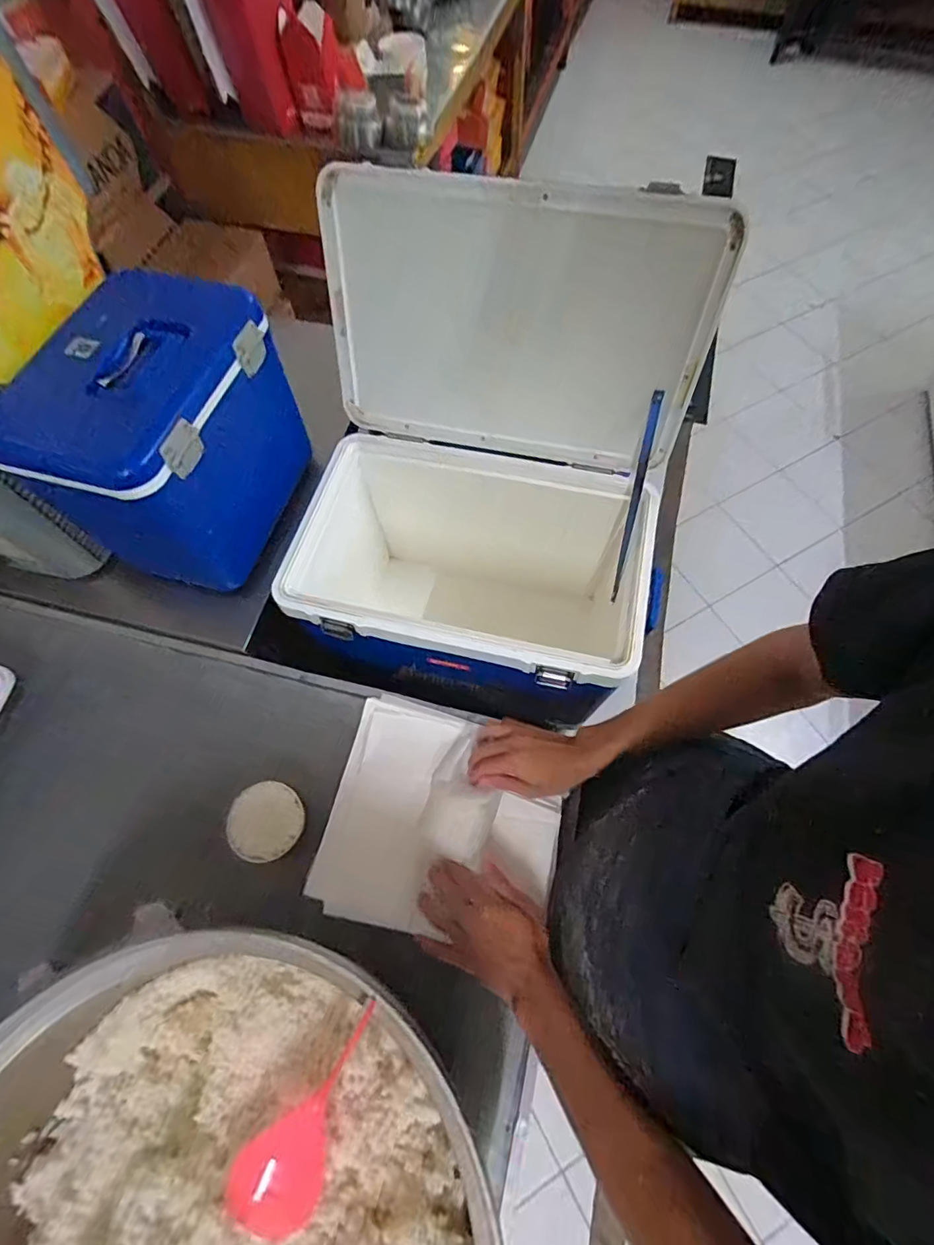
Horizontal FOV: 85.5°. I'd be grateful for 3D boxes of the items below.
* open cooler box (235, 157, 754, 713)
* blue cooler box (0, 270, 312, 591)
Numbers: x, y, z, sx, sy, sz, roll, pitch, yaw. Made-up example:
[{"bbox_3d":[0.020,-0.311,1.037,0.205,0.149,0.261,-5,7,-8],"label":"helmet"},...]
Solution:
[{"bbox_3d":[0.025,-0.149,0.782,0.493,0.700,0.458,13,67,6],"label":"open cooler box"},{"bbox_3d":[-0.399,-0.244,0.683,0.225,0.253,0.293,15,67,8],"label":"blue cooler box"}]

